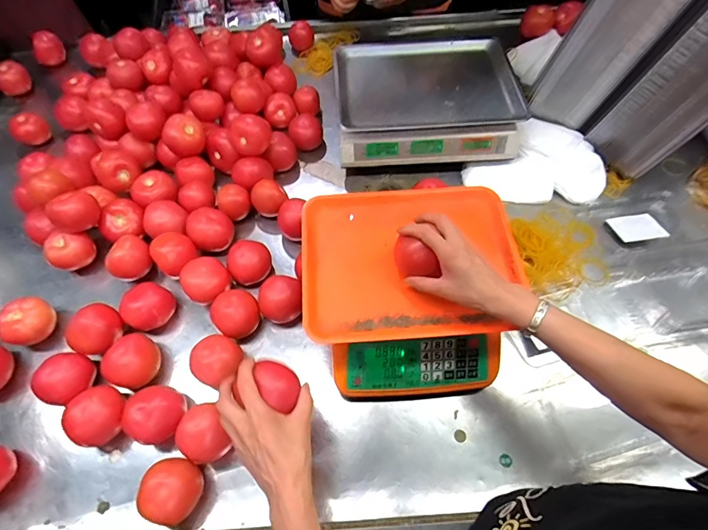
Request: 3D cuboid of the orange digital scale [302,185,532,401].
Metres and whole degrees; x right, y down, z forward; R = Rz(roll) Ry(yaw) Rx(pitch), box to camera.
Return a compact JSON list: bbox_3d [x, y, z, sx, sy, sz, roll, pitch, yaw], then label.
[{"bbox_3d":[0.084,0.034,0.570,0.295,0.106,0.276,-6,62,-2],"label":"orange digital scale"}]

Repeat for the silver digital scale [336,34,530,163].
[{"bbox_3d":[0.138,-0.322,0.794,0.339,0.105,0.269,-3,62,0],"label":"silver digital scale"}]

